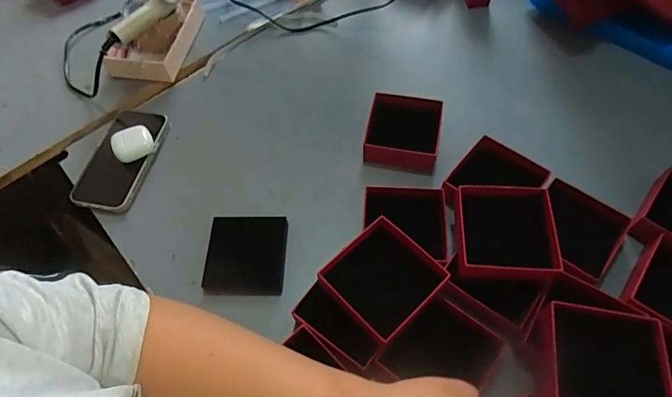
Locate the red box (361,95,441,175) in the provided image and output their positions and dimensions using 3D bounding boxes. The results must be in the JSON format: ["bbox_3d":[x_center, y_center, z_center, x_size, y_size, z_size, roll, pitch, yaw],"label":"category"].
[{"bbox_3d":[0.084,-0.083,0.530,0.086,0.031,0.091,9,60,10],"label":"red box"}]

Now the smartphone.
[{"bbox_3d":[-0.269,-0.054,0.537,0.076,0.015,0.148,4,60,7],"label":"smartphone"}]

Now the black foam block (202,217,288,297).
[{"bbox_3d":[-0.098,0.062,0.467,0.084,0.016,0.085,0,59,4],"label":"black foam block"}]

